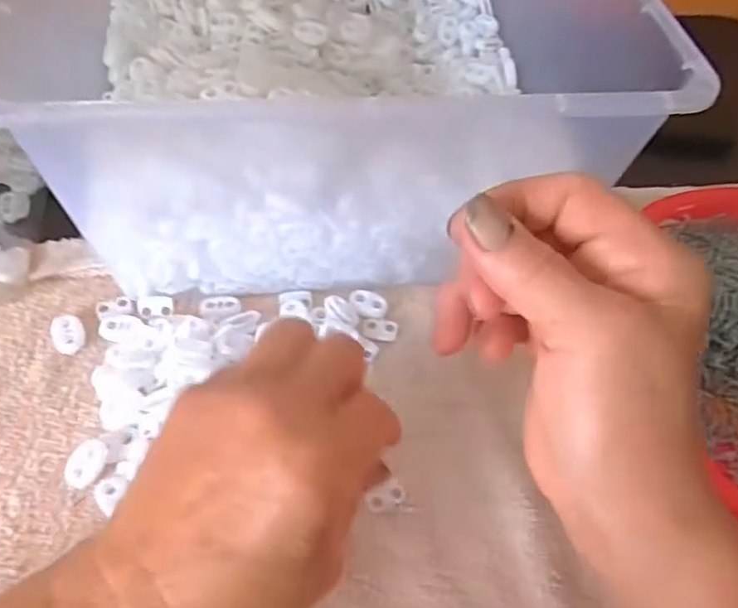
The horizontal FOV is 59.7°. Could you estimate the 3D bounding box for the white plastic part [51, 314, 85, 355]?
[{"bbox_3d":[-0.157,0.016,0.336,0.015,0.008,0.021,-24,60,-19],"label":"white plastic part"}]

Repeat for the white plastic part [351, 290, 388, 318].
[{"bbox_3d":[0.000,0.000,0.360,0.022,0.004,0.015,18,56,8],"label":"white plastic part"}]

